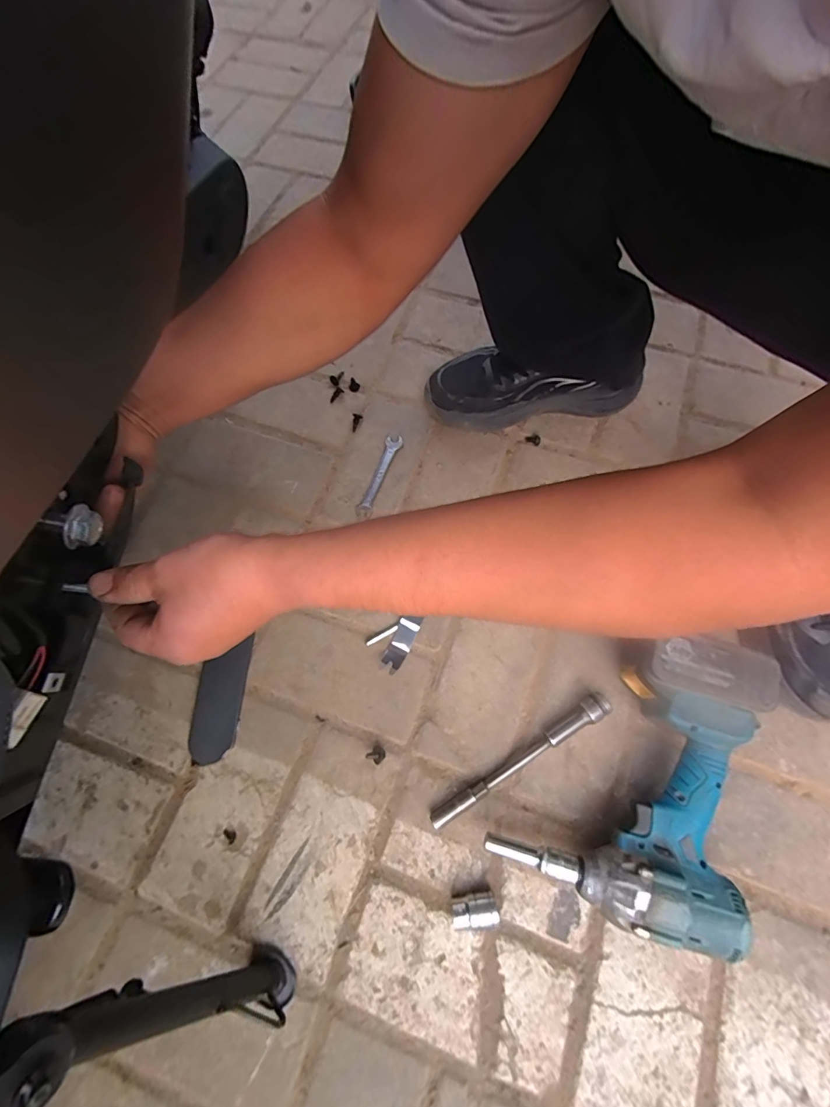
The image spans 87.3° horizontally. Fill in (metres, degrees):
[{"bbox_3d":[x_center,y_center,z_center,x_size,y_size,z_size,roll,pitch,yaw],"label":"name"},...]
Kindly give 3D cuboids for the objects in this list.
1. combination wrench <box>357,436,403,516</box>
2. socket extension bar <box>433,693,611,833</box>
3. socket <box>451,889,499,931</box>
[{"bbox_3d":[-0.044,-0.096,0.539,0.021,0.007,0.116,18,71,7],"label":"combination wrench"},{"bbox_3d":[0.102,0.197,0.417,0.199,0.020,0.020,-31,72,-10],"label":"socket extension bar"},{"bbox_3d":[0.051,0.306,0.374,0.038,0.021,0.022,-8,70,-2],"label":"socket"}]

